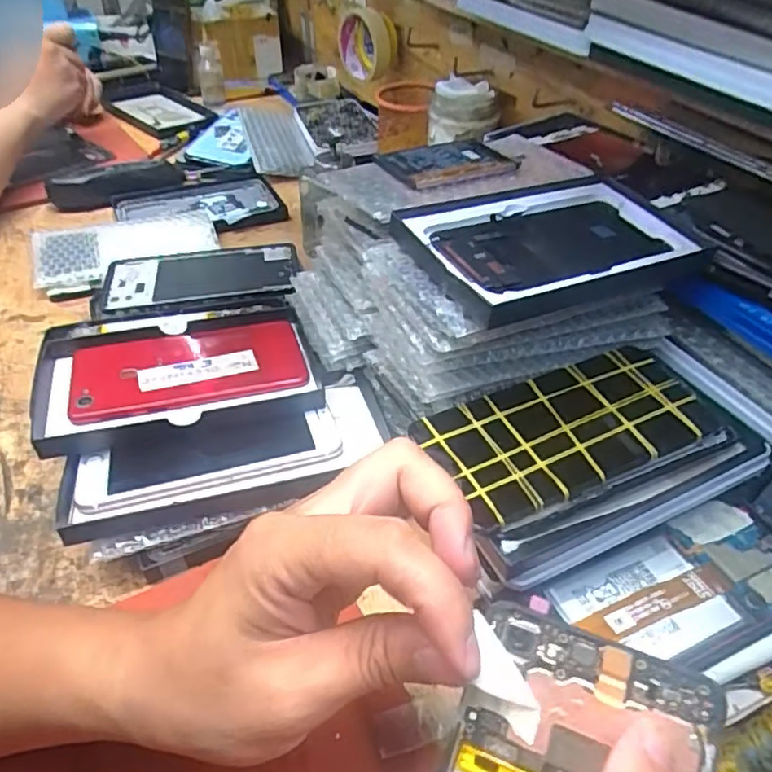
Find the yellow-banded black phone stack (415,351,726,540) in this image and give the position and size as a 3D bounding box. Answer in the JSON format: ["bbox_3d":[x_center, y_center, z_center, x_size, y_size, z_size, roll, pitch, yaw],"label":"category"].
[{"bbox_3d":[0.102,0.023,0.339,0.155,0.014,0.078,-16,45,-18],"label":"yellow-banded black phone stack"}]

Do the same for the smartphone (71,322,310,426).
[{"bbox_3d":[-0.137,-0.012,0.428,0.154,0.006,0.075,-9,49,-14],"label":"smartphone"}]

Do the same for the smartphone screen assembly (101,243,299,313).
[{"bbox_3d":[-0.163,-0.097,0.534,0.165,0.008,0.073,-6,43,-9],"label":"smartphone screen assembly"}]

